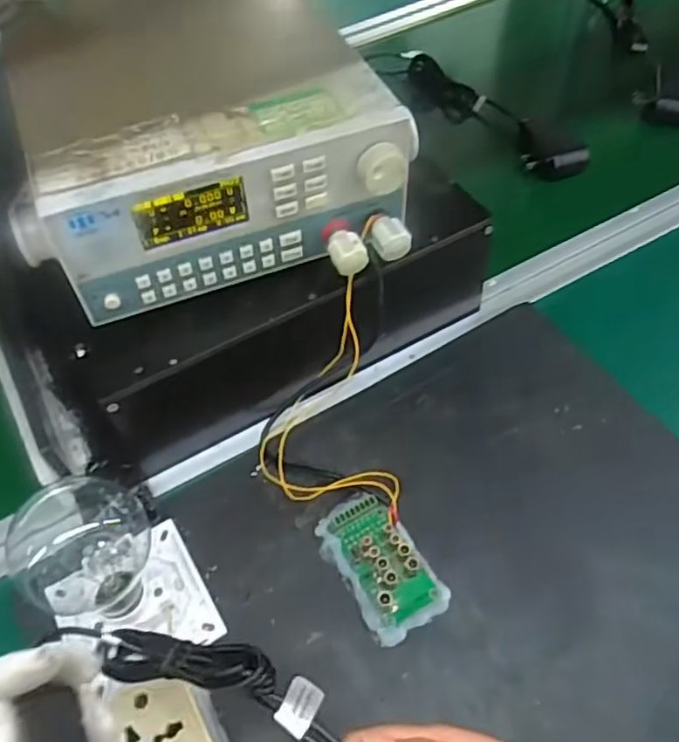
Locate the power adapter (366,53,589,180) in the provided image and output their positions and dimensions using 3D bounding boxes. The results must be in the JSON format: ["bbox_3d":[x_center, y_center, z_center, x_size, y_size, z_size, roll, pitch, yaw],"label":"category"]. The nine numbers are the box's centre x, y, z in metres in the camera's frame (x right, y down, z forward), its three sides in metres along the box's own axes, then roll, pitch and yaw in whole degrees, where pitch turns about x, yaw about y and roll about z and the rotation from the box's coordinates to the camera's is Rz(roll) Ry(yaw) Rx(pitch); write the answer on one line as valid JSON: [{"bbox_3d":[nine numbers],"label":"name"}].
[{"bbox_3d":[0.144,-0.293,0.736,0.058,0.053,0.324,-34,58,-20],"label":"power adapter"}]

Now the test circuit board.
[{"bbox_3d":[0.025,0.120,0.418,0.051,0.018,0.090,-28,56,-16],"label":"test circuit board"}]

